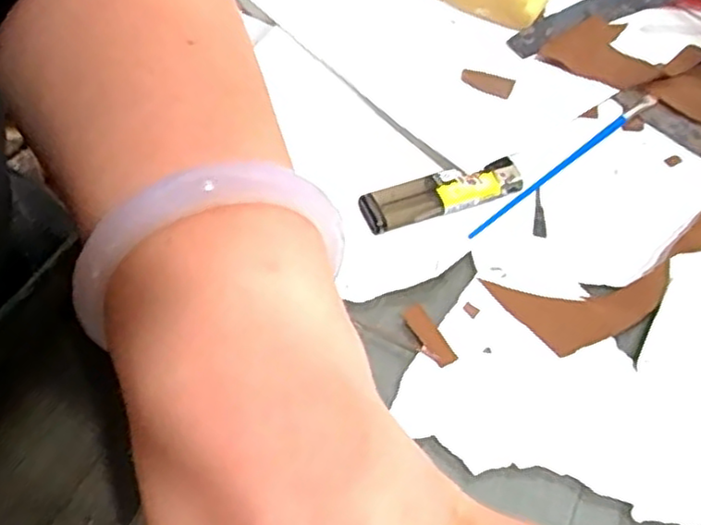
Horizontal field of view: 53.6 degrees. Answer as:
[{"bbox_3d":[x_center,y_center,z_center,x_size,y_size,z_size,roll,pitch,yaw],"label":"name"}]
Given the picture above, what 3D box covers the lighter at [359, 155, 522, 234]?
[{"bbox_3d":[0.044,-0.034,0.338,0.082,0.012,0.022,-16,58,-15],"label":"lighter"}]

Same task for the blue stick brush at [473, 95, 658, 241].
[{"bbox_3d":[0.112,-0.054,0.358,0.145,0.005,0.005,-34,62,-24],"label":"blue stick brush"}]

